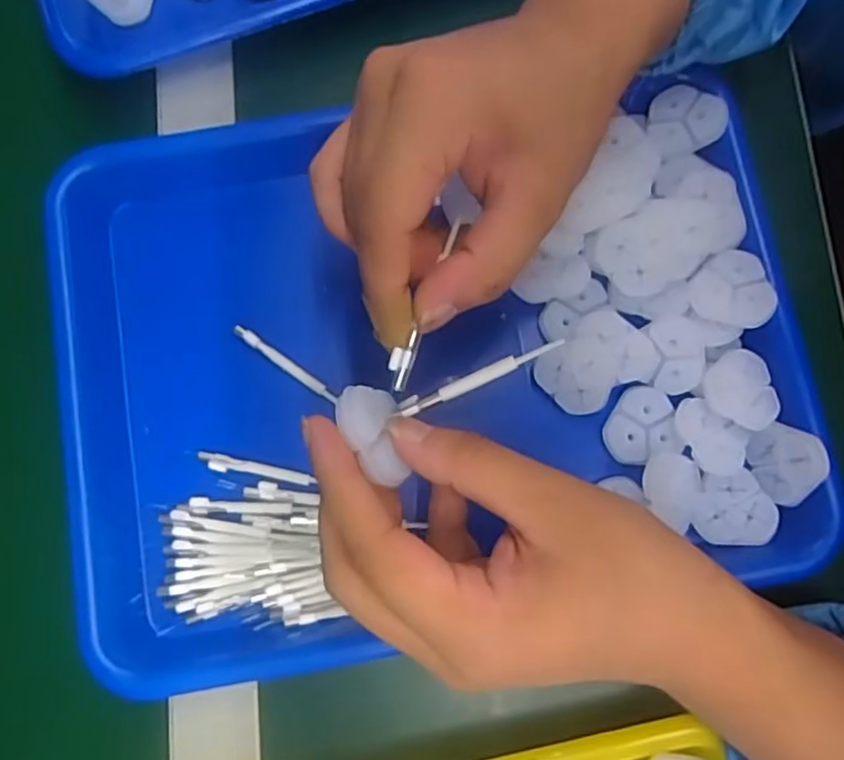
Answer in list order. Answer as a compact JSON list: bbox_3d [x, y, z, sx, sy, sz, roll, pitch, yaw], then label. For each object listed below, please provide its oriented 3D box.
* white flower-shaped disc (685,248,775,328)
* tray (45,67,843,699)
[{"bbox_3d":[0.140,-0.040,0.305,0.034,0.012,0.036,0,80,0],"label":"white flower-shaped disc"},{"bbox_3d":[-0.001,-0.009,0.316,0.335,0.054,0.240,-9,80,-2],"label":"tray"}]

